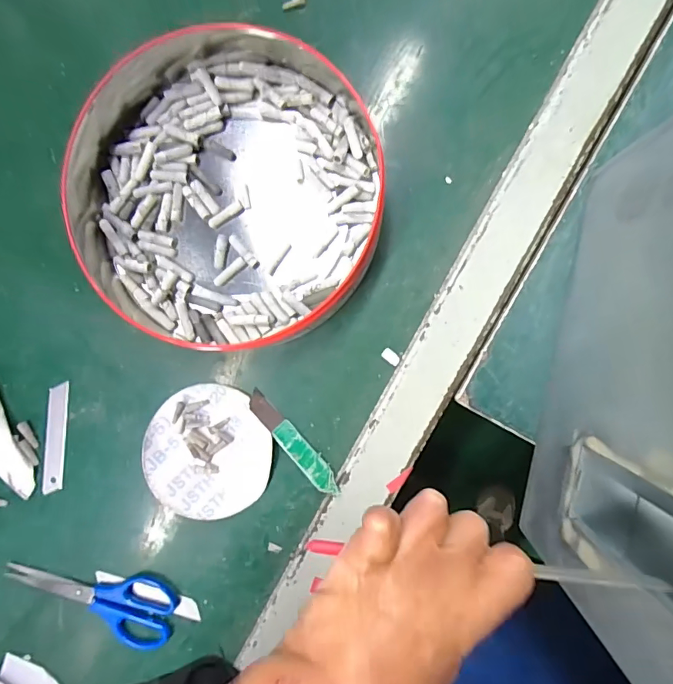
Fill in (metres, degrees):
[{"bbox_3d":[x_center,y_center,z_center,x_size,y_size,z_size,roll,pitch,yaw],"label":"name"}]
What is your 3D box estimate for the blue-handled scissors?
[{"bbox_3d":[-0.225,0.243,0.426,0.162,0.010,0.060,6,92,3],"label":"blue-handled scissors"}]

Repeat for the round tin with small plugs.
[{"bbox_3d":[-0.096,-0.131,0.381,0.257,0.050,0.260,0,92,3],"label":"round tin with small plugs"}]

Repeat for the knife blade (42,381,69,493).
[{"bbox_3d":[-0.260,0.090,0.428,0.020,0.004,0.103,6,92,3],"label":"knife blade"}]

